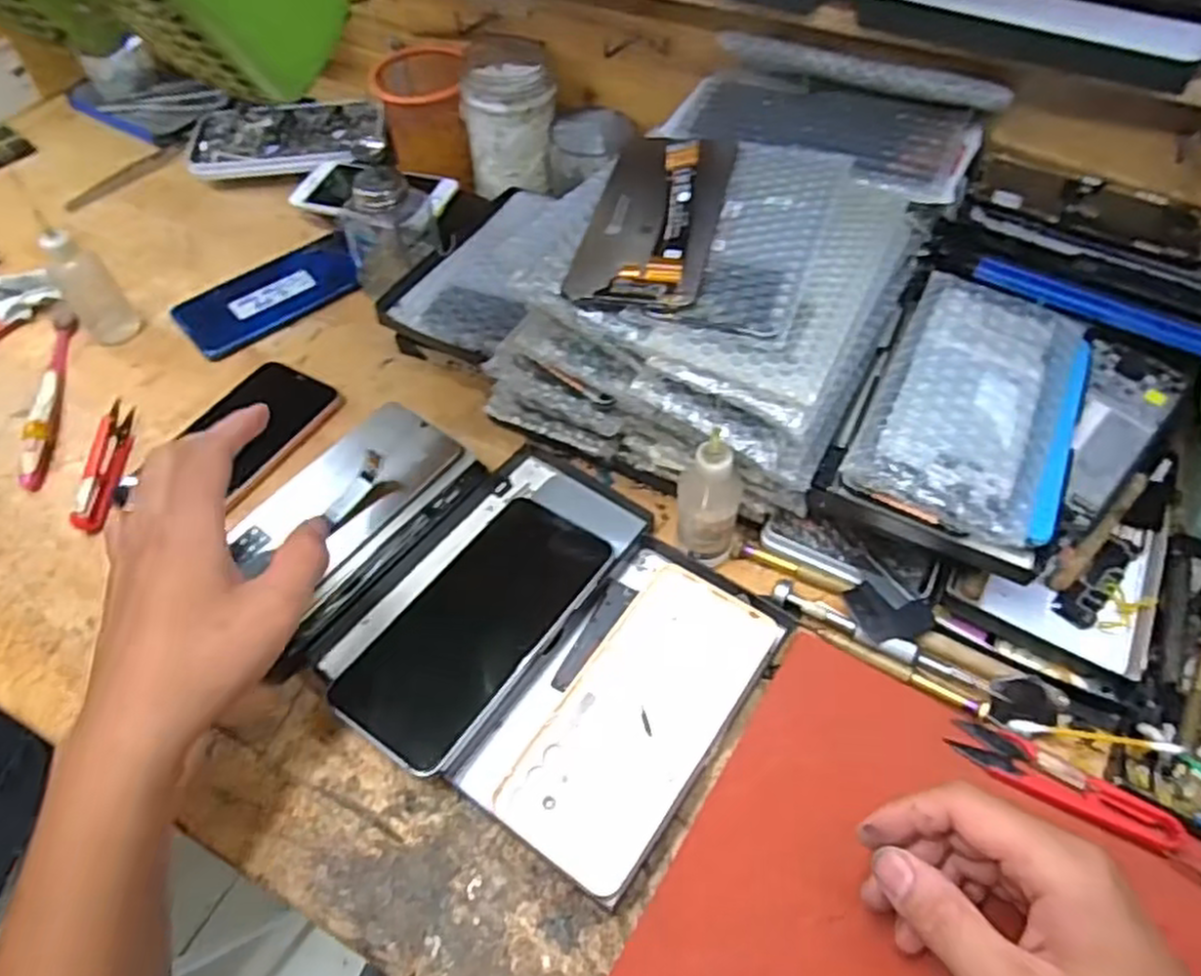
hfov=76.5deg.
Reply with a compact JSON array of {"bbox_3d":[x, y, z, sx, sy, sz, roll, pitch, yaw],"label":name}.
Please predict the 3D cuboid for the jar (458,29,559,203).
[{"bbox_3d":[-0.075,-0.309,0.643,0.075,0.097,0.082,-1,53,1],"label":"jar"}]

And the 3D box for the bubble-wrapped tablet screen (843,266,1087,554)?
[{"bbox_3d":[0.208,-0.046,0.421,0.107,0.022,0.168,24,58,19],"label":"bubble-wrapped tablet screen"}]

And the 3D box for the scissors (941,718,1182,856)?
[{"bbox_3d":[0.227,0.145,0.373,0.101,0.007,0.027,28,60,20],"label":"scissors"}]

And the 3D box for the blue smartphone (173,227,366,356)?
[{"bbox_3d":[-0.268,-0.163,0.624,0.149,0.013,0.081,-34,59,-21],"label":"blue smartphone"}]

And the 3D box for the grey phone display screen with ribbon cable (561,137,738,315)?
[{"bbox_3d":[0.033,-0.159,0.428,0.069,0.026,0.151,12,56,10],"label":"grey phone display screen with ribbon cable"}]

